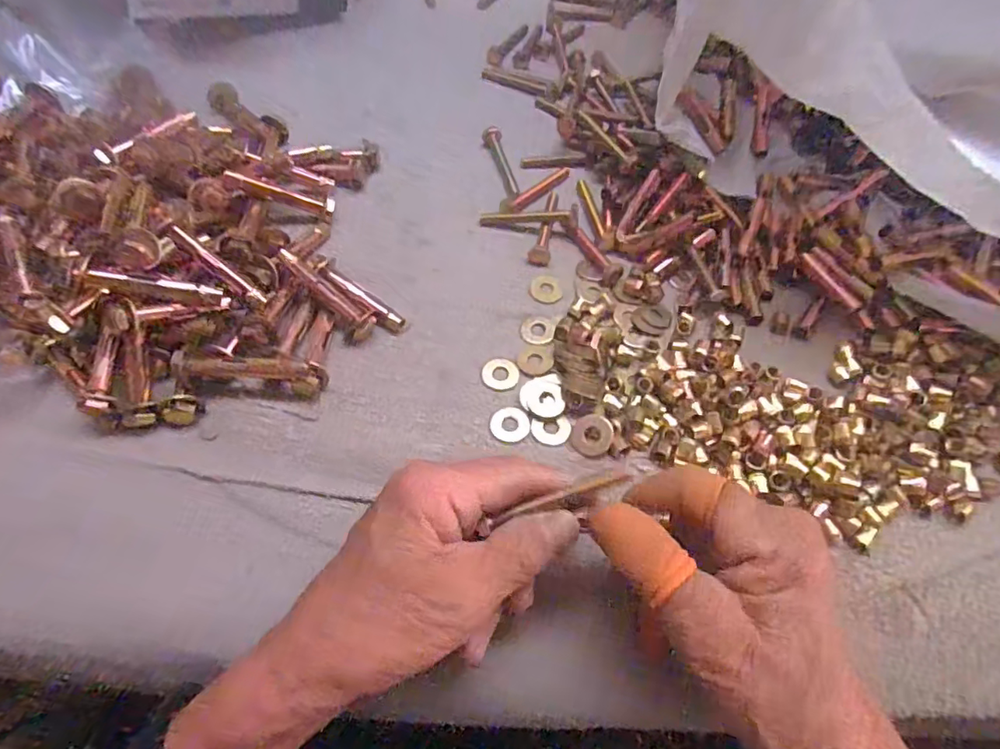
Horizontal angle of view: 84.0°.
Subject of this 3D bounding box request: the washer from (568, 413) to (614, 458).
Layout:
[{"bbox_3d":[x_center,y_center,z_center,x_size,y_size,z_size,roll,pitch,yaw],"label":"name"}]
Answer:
[{"bbox_3d":[0.046,0.031,0.283,0.023,0.004,0.021,-10,69,28],"label":"washer"}]

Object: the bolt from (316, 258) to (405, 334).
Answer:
[{"bbox_3d":[-0.080,-0.045,0.317,0.059,0.016,0.014,35,65,17],"label":"bolt"}]

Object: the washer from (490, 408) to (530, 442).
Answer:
[{"bbox_3d":[0.006,0.026,0.291,0.020,0.004,0.020,1,60,-1],"label":"washer"}]

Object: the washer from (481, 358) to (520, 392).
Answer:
[{"bbox_3d":[0.000,-0.001,0.305,0.020,0.004,0.020,1,60,-1],"label":"washer"}]

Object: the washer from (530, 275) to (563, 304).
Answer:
[{"bbox_3d":[0.028,-0.053,0.339,0.018,0.004,0.021,-6,61,-5],"label":"washer"}]

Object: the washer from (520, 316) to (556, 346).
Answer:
[{"bbox_3d":[0.023,-0.026,0.322,0.020,0.004,0.020,1,60,-1],"label":"washer"}]

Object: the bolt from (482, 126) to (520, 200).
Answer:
[{"bbox_3d":[0.002,-0.151,0.392,0.013,0.009,0.066,-13,62,-9],"label":"bolt"}]

